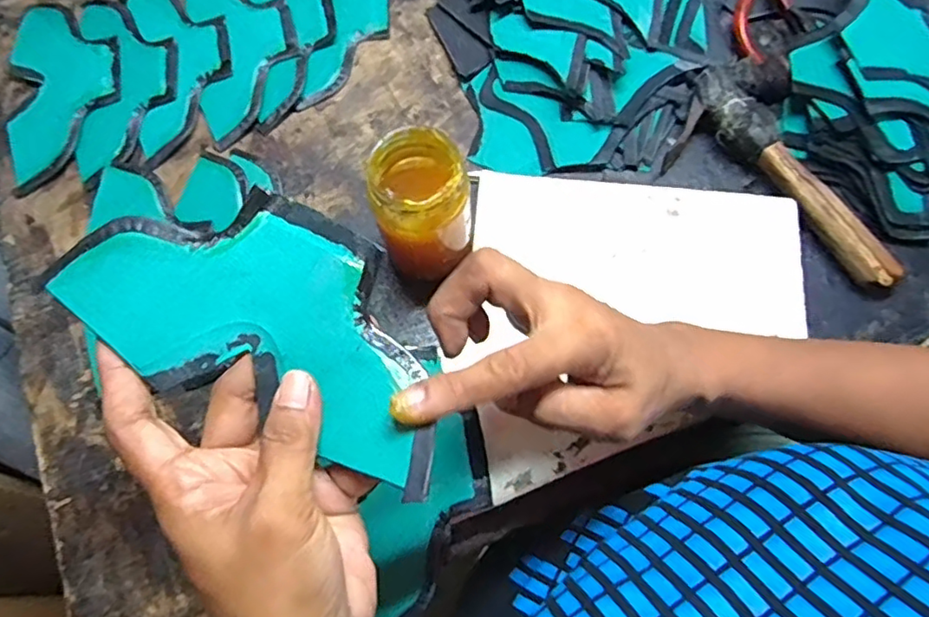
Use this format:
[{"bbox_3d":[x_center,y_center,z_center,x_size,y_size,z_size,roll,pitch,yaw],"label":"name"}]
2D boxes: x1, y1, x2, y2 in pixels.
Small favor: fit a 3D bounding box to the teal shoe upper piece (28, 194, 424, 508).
[{"bbox_3d":[-0.080,-0.001,0.245,0.166,0.014,0.087,23,80,1],"label":"teal shoe upper piece"}]

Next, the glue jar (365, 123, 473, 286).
[{"bbox_3d":[-0.025,-0.059,0.384,0.056,0.115,0.063,-4,71,1],"label":"glue jar"}]

